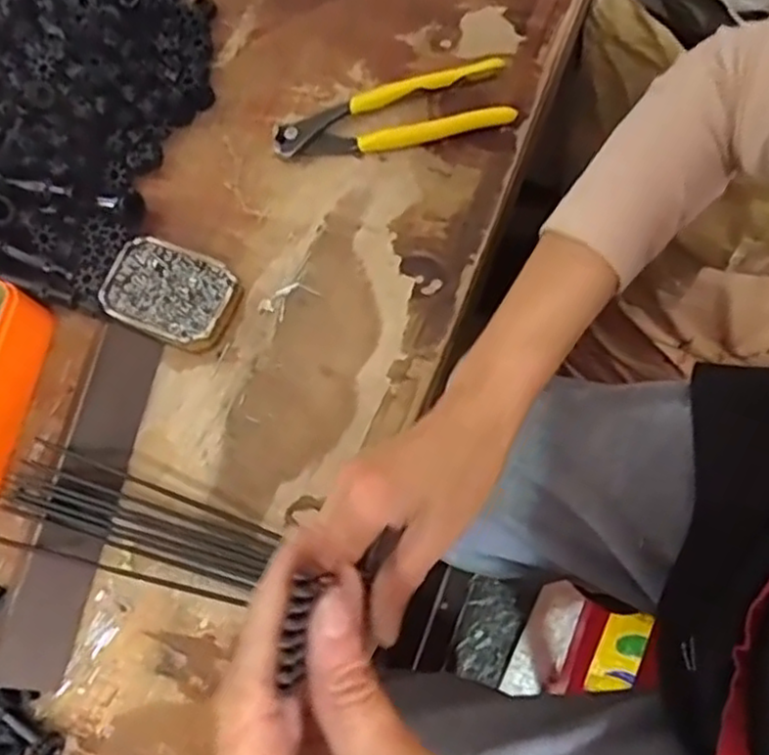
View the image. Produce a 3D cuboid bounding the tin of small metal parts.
[{"bbox_3d":[-0.142,-0.056,0.474,0.089,0.019,0.060,19,74,15],"label":"tin of small metal parts"}]

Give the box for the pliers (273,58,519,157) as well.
[{"bbox_3d":[0.005,-0.182,0.498,0.163,0.026,0.050,-11,73,-2],"label":"pliers"}]

